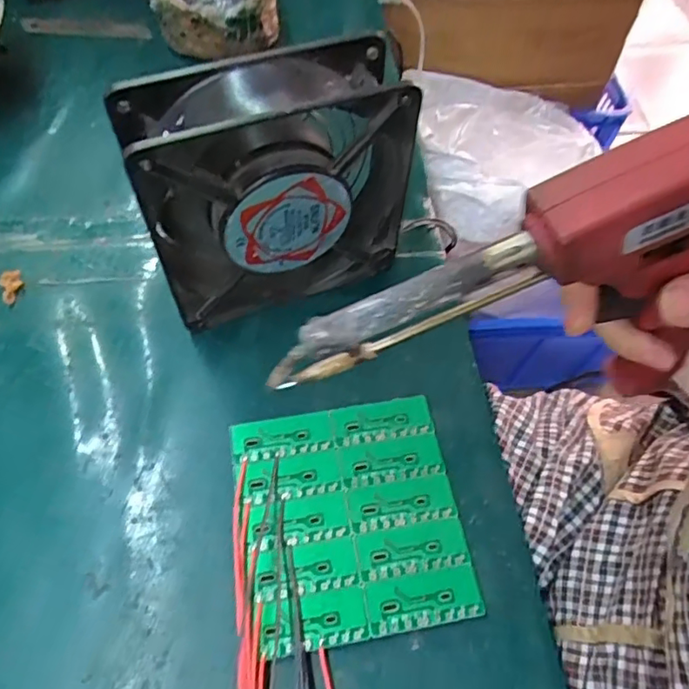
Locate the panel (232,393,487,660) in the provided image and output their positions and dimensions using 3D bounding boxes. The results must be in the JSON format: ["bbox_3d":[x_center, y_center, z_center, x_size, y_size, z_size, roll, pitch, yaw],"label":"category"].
[{"bbox_3d":[0.003,0.075,0.253,0.092,0.007,0.098,-8,60,-9],"label":"panel"}]

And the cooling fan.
[{"bbox_3d":[-0.031,-0.069,0.269,0.120,0.123,0.039,-18,62,-15],"label":"cooling fan"}]

